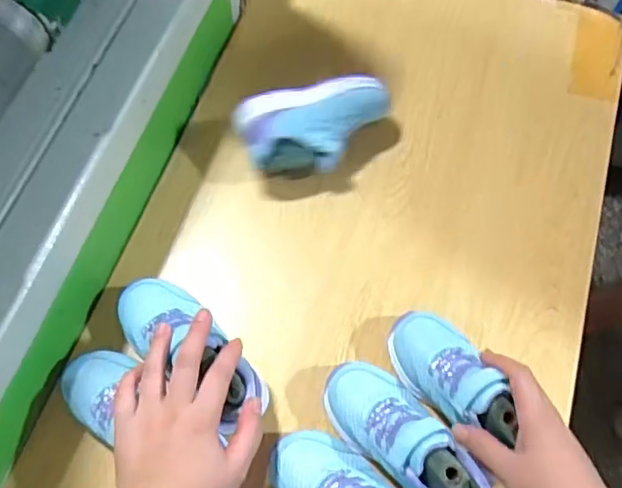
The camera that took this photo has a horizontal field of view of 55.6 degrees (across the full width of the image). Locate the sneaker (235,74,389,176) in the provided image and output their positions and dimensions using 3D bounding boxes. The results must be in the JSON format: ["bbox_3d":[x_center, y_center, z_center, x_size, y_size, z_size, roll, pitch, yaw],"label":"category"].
[{"bbox_3d":[0.011,-0.117,0.635,0.167,0.078,0.083,-17,68,-10],"label":"sneaker"}]

